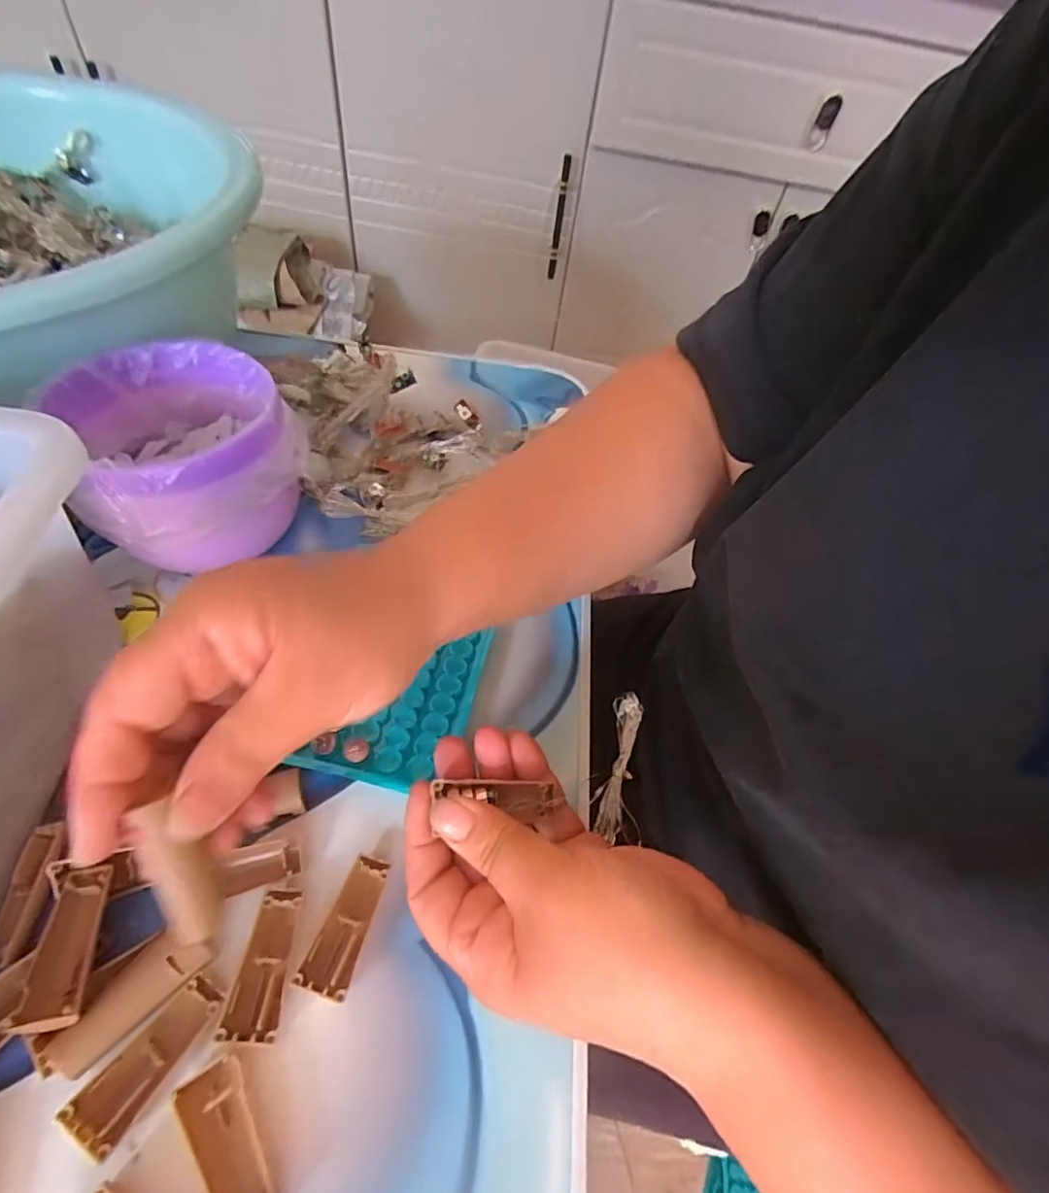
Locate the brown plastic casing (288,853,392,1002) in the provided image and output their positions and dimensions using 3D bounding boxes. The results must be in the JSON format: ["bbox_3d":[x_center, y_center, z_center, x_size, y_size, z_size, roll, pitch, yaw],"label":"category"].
[{"bbox_3d":[-0.070,0.129,0.223,0.019,0.006,0.049,16,53,4],"label":"brown plastic casing"}]

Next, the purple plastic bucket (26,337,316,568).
[{"bbox_3d":[-0.177,-0.072,0.302,0.106,0.080,0.115,-25,61,-24],"label":"purple plastic bucket"}]

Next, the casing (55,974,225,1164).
[{"bbox_3d":[-0.127,0.158,0.191,0.019,0.007,0.049,34,56,16],"label":"casing"}]

